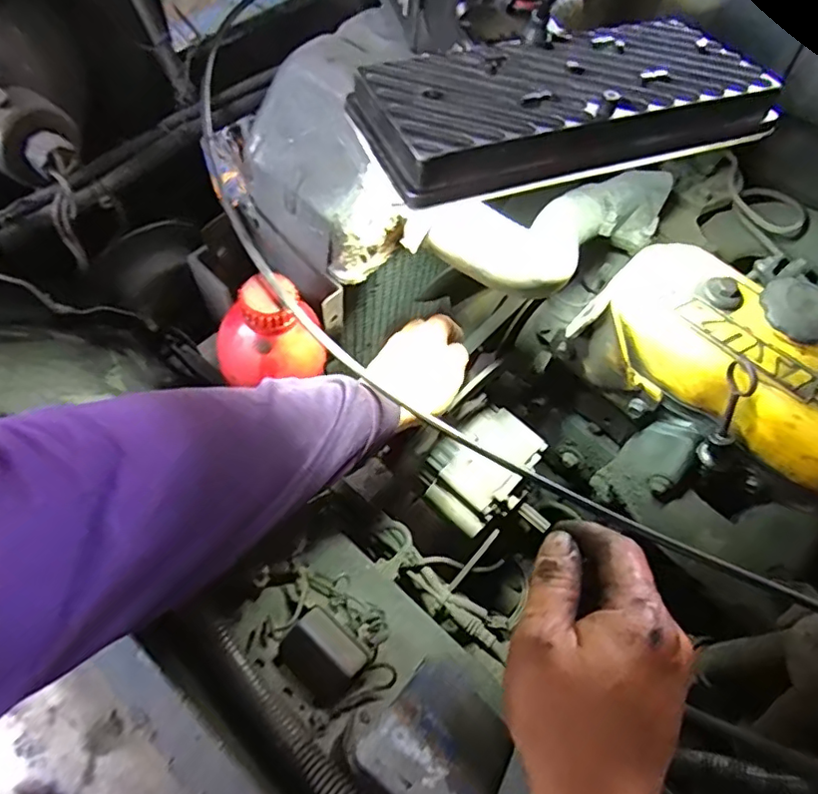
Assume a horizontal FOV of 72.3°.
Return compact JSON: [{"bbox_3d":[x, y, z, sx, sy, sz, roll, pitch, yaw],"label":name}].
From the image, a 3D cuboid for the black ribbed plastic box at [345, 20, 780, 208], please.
[{"bbox_3d":[0.083,-0.157,0.294,0.211,0.026,0.097,-17,64,-10],"label":"black ribbed plastic box"}]

